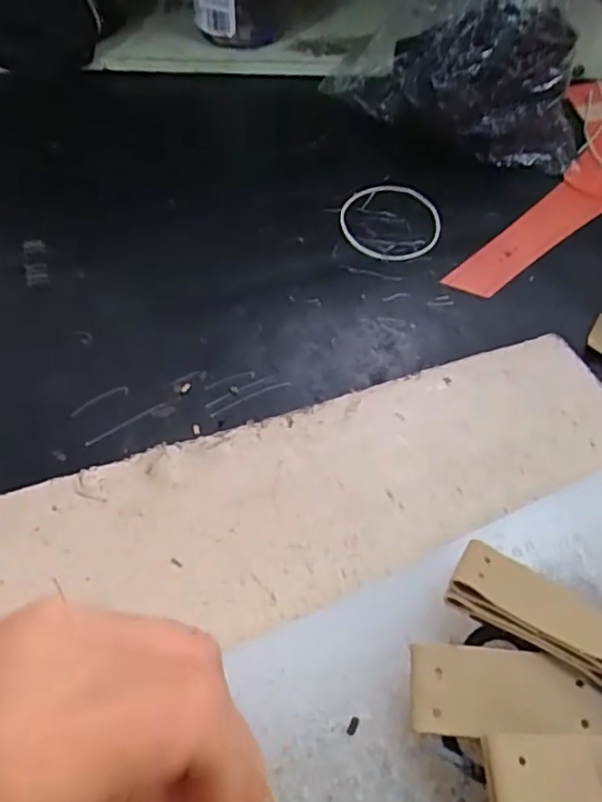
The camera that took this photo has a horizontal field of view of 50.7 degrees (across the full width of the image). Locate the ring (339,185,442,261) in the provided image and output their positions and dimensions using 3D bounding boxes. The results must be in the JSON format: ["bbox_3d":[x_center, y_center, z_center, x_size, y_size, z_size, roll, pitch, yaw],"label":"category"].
[{"bbox_3d":[0.062,-0.126,0.437,0.069,0.005,0.075,0,52,0],"label":"ring"}]

